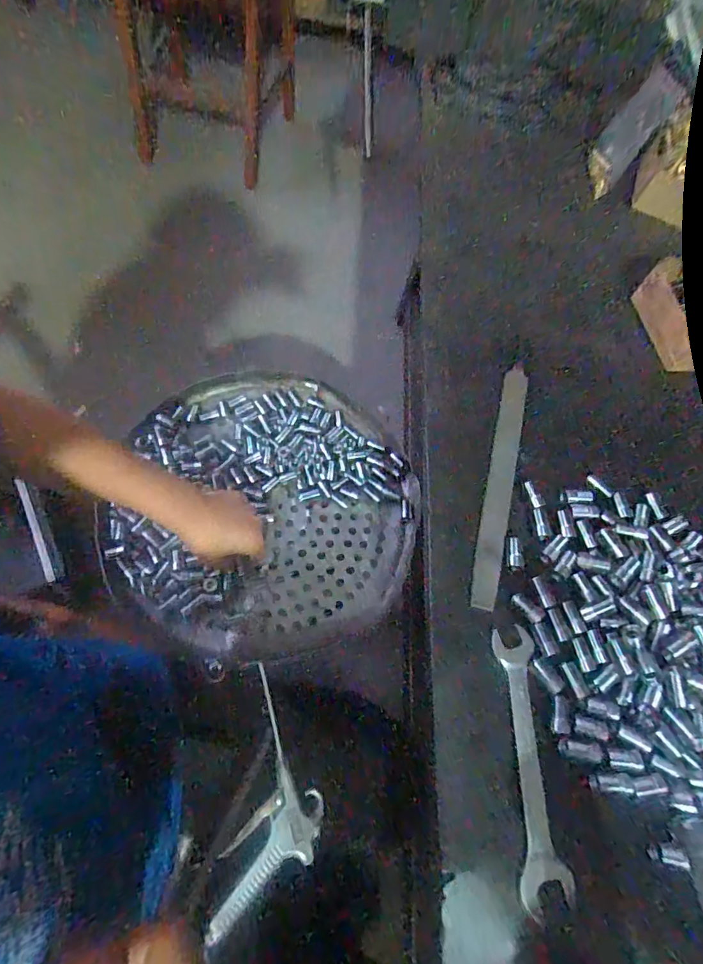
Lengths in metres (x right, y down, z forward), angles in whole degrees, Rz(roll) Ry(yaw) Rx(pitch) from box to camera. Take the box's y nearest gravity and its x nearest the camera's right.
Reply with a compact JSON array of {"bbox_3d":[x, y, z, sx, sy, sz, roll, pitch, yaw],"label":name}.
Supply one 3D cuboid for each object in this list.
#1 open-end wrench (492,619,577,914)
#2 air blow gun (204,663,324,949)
[{"bbox_3d":[0.128,0.199,0.350,0.033,0.009,0.176,1,64,-1],"label":"open-end wrench"},{"bbox_3d":[-0.064,0.282,0.437,0.081,0.016,0.198,16,58,-11],"label":"air blow gun"}]

